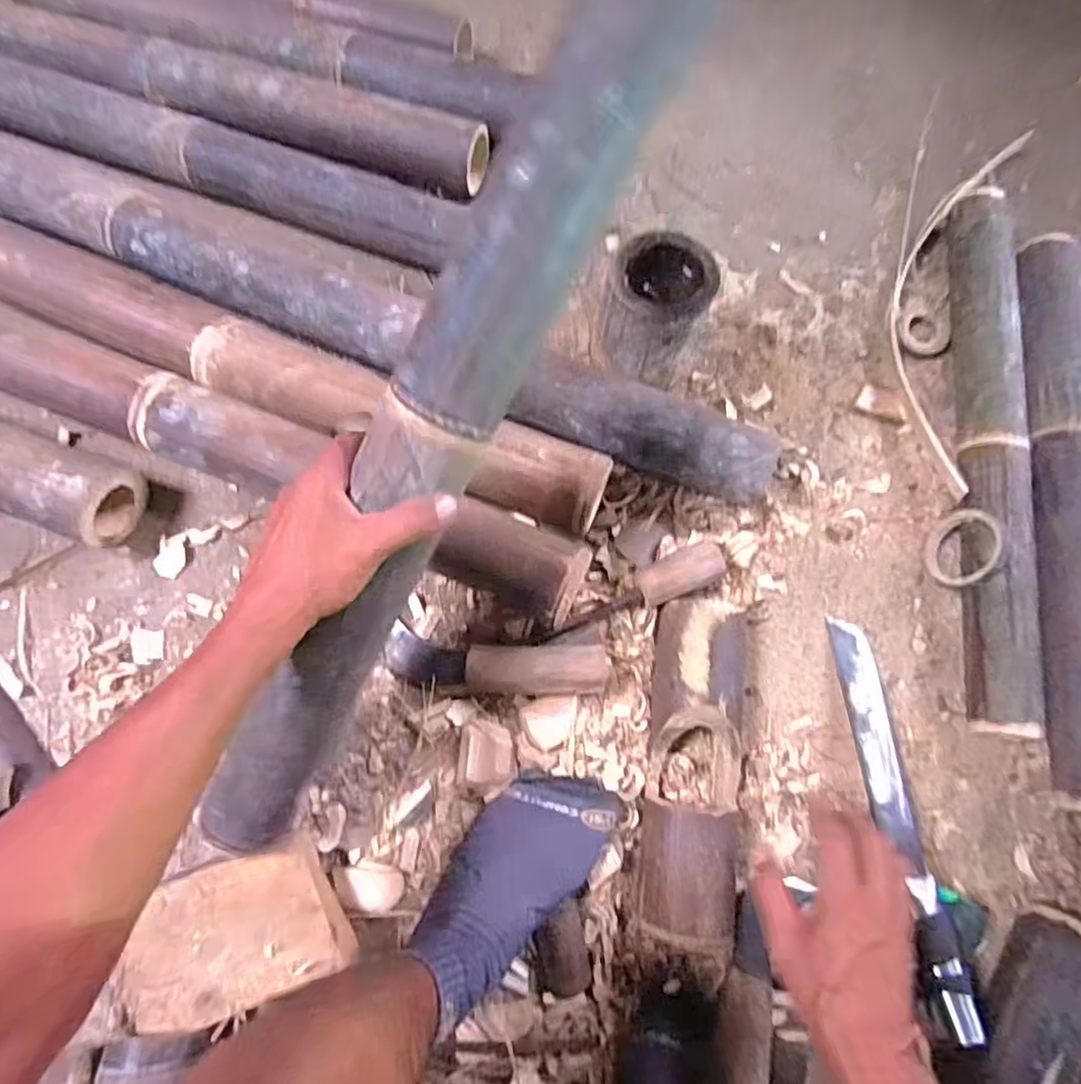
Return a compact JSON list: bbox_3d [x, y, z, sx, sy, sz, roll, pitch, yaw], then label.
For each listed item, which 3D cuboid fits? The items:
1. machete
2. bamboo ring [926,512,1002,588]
[{"bbox_3d":[0.307,0.223,0.542,0.036,0.022,0.325,-2,60,-2],"label":"machete"},{"bbox_3d":[0.402,0.006,0.599,0.017,0.065,0.071,6,88,-17],"label":"bamboo ring"}]

